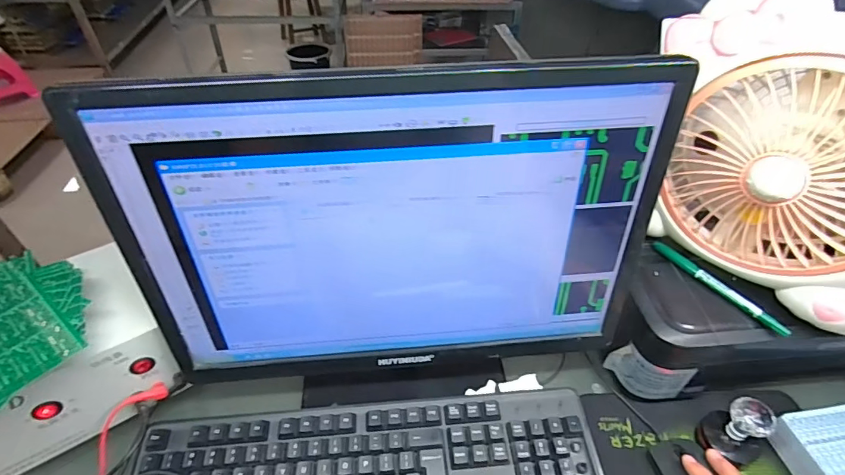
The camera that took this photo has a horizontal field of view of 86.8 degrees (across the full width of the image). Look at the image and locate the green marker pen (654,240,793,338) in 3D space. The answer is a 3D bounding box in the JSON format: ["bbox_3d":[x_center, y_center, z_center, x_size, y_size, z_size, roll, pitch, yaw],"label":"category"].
[{"bbox_3d":[0.301,0.048,0.459,0.011,0.008,0.142,-24,50,-25],"label":"green marker pen"}]

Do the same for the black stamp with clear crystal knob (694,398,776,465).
[{"bbox_3d":[0.309,0.189,0.441,0.046,0.065,0.053,-23,49,-24],"label":"black stamp with clear crystal knob"}]

